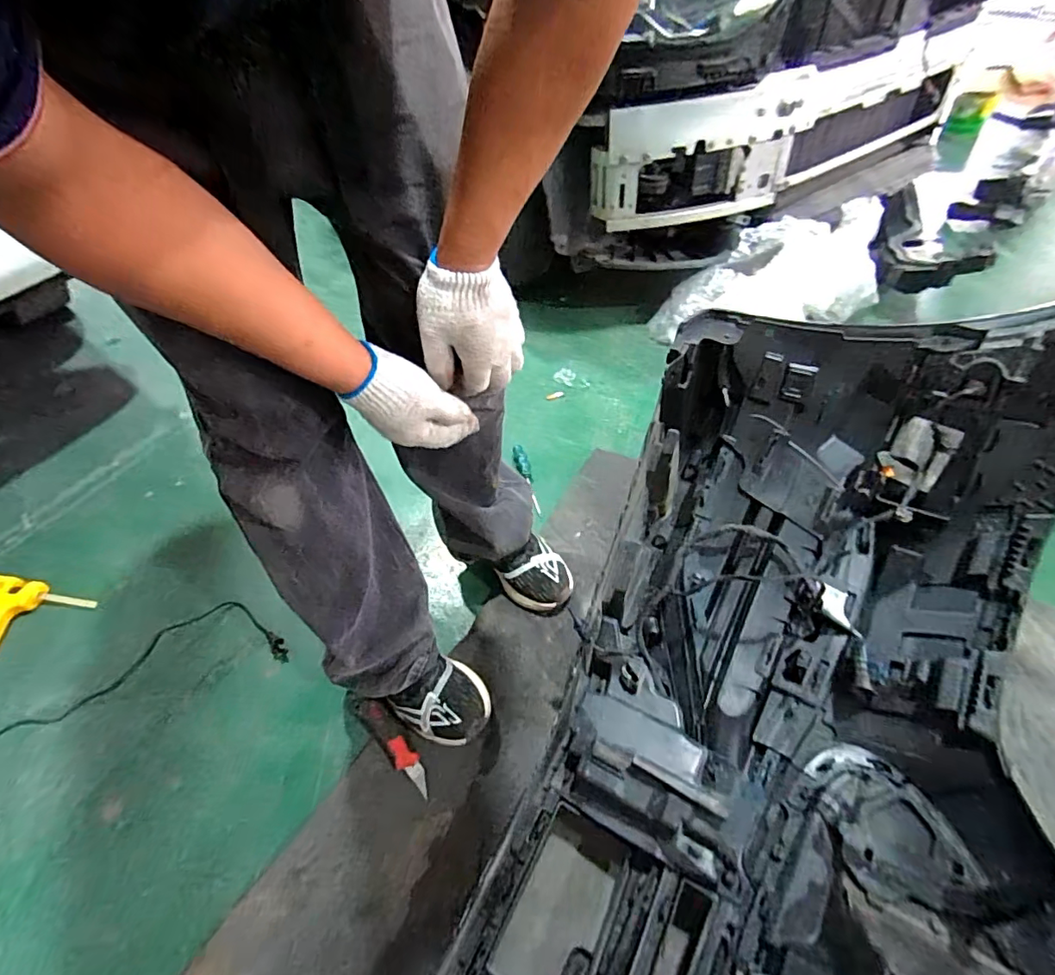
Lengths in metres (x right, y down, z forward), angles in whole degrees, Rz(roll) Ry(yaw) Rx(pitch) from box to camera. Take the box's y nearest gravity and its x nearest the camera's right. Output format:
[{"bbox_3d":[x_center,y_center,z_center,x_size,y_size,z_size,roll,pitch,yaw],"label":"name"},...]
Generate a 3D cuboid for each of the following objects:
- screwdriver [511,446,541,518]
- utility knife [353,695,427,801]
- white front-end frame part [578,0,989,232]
[{"bbox_3d":[0.004,-0.017,1.040,0.029,0.022,0.183,-17,51,-9],"label":"screwdriver"},{"bbox_3d":[-0.190,0.356,0.723,0.166,0.027,0.033,35,61,29],"label":"utility knife"},{"bbox_3d":[0.677,-0.896,1.254,1.155,0.252,0.161,-27,51,-17],"label":"white front-end frame part"}]

